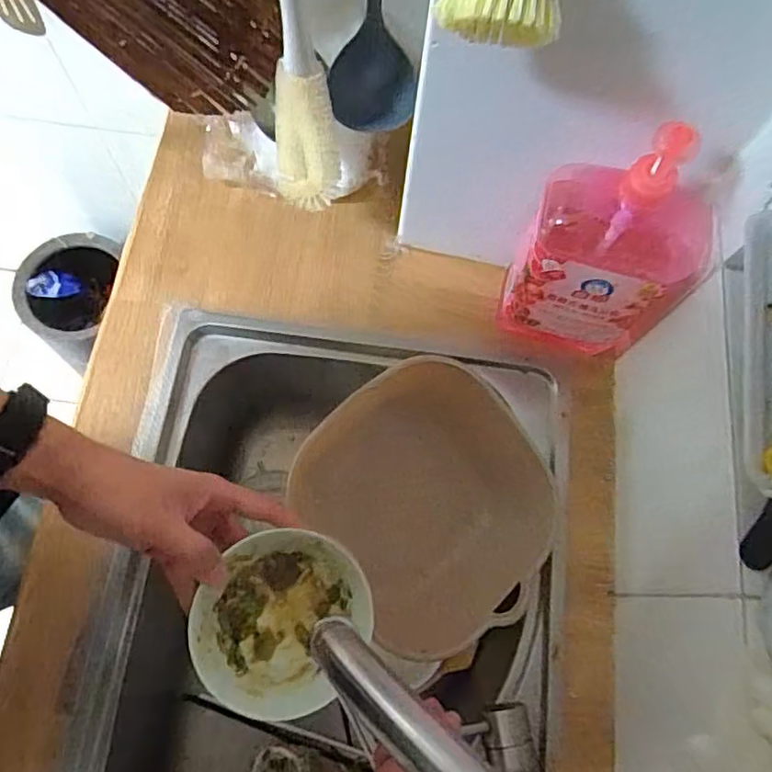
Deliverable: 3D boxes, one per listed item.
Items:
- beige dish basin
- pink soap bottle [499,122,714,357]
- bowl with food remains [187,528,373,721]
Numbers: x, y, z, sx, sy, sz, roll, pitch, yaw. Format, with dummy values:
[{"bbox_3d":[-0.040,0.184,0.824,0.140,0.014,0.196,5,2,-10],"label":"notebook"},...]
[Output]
[{"bbox_3d":[0.046,0.113,0.609,0.226,0.074,0.237,-35,76,-13],"label":"beige dish basin"},{"bbox_3d":[0.198,-0.118,0.558,0.139,0.260,0.094,13,71,2],"label":"pink soap bottle"},{"bbox_3d":[-0.070,0.166,0.434,0.115,0.069,0.113,1,71,-2],"label":"bowl with food remains"}]

